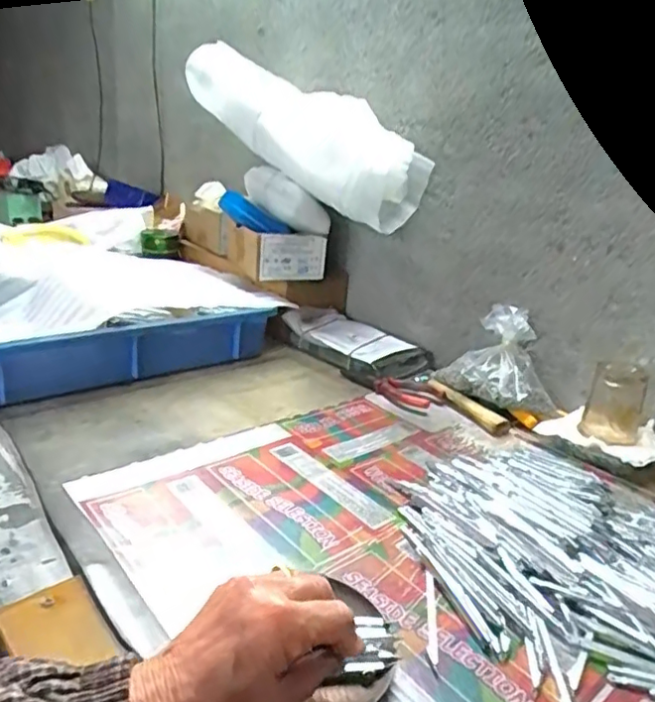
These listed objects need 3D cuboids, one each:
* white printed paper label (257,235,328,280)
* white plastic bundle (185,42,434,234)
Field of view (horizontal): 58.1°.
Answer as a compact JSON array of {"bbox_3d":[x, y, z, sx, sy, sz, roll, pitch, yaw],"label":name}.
[{"bbox_3d":[-0.051,-0.138,0.879,0.106,0.066,0.009,-5,22,-25],"label":"white printed paper label"},{"bbox_3d":[-0.038,-0.322,0.852,0.394,0.140,0.084,37,31,18],"label":"white plastic bundle"}]

